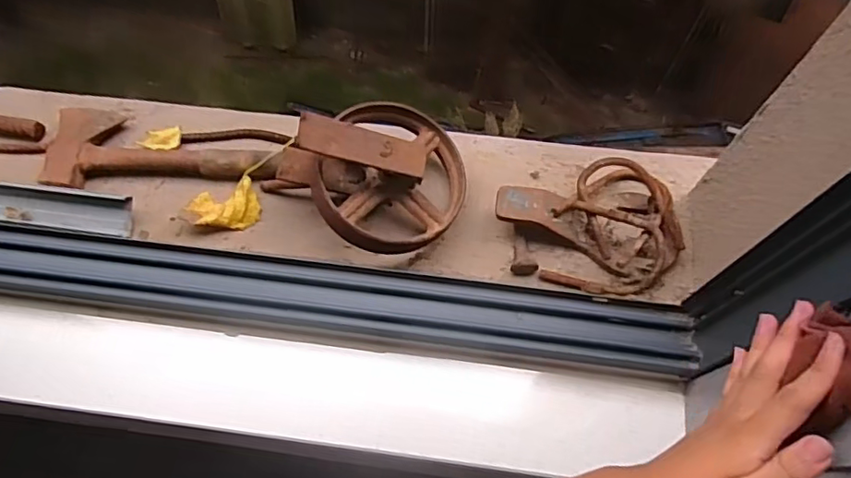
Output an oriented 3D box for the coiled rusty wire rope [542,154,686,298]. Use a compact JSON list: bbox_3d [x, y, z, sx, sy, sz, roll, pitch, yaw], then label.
[{"bbox_3d":[0.217,-0.017,0.657,0.147,0.053,0.153,-1,66,1],"label":"coiled rusty wire rope"}]

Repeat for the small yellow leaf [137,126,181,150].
[{"bbox_3d":[-0.343,-0.129,0.739,0.055,0.011,0.038,-5,66,-1],"label":"small yellow leaf"}]

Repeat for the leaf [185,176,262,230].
[{"bbox_3d":[-0.241,-0.038,0.695,0.078,0.022,0.056,-13,67,-4],"label":"leaf"}]

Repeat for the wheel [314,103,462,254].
[{"bbox_3d":[-0.042,-0.072,0.657,0.176,0.086,0.176,7,69,-19],"label":"wheel"}]

